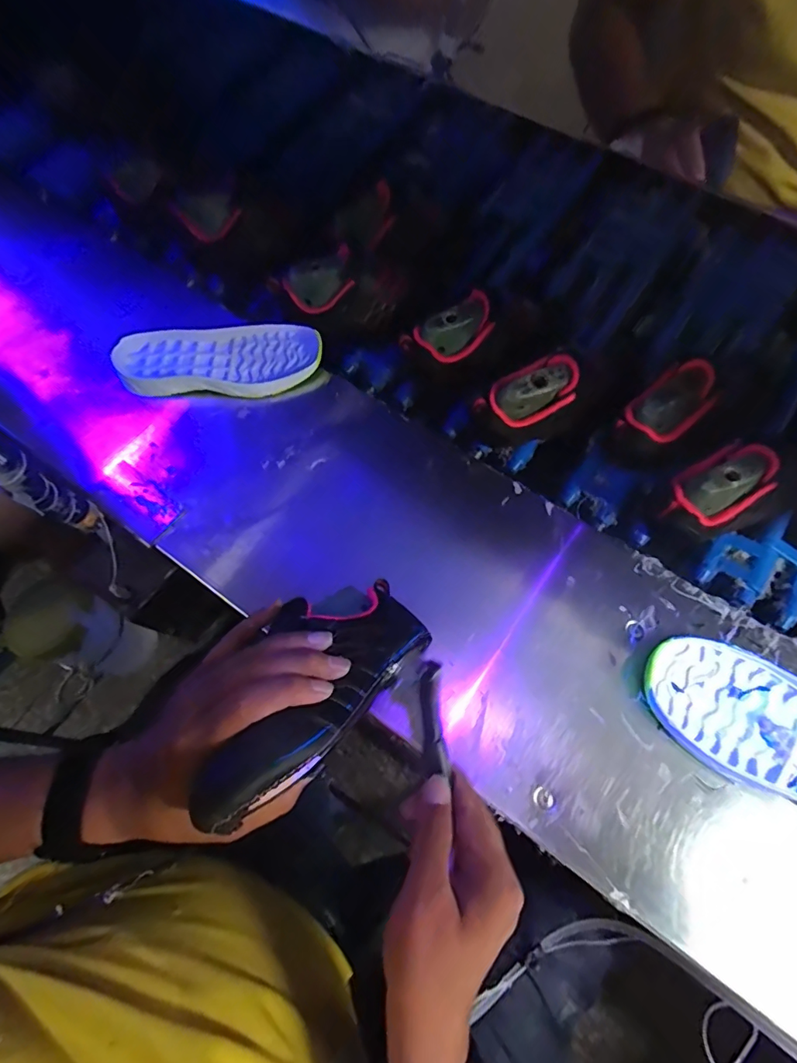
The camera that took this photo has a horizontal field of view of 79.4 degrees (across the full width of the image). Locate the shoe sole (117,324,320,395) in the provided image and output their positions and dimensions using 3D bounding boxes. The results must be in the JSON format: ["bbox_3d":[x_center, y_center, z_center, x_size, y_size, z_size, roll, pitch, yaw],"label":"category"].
[{"bbox_3d":[-0.187,-0.179,0.502,0.206,0.017,0.085,-7,74,-4],"label":"shoe sole"}]

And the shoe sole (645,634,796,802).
[{"bbox_3d":[0.303,0.162,0.353,0.240,0.027,0.090,33,75,8],"label":"shoe sole"}]

